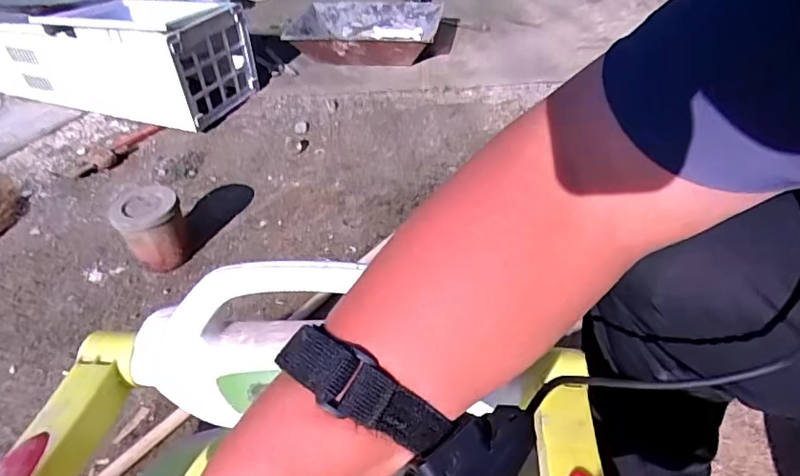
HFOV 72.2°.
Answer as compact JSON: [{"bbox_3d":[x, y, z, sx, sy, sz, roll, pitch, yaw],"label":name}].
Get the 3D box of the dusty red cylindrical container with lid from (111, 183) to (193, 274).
[{"bbox_3d":[-0.490,-0.015,1.095,0.117,0.147,0.117,-3,40,3],"label":"dusty red cylindrical container with lid"}]

